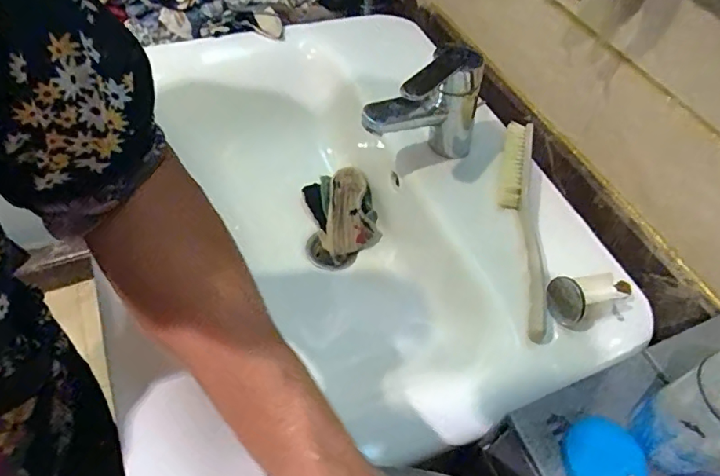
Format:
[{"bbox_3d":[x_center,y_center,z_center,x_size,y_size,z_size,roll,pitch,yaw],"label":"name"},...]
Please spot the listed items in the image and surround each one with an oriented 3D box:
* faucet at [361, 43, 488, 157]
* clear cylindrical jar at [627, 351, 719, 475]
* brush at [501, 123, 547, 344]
[{"bbox_3d":[0.067,-0.124,0.498,0.138,0.115,0.046,-9,55,-13],"label":"faucet"},{"bbox_3d":[0.205,0.102,0.297,0.050,0.086,0.048,3,53,-4],"label":"clear cylindrical jar"},{"bbox_3d":[0.150,-0.019,0.472,0.027,0.043,0.234,6,53,-1],"label":"brush"}]

